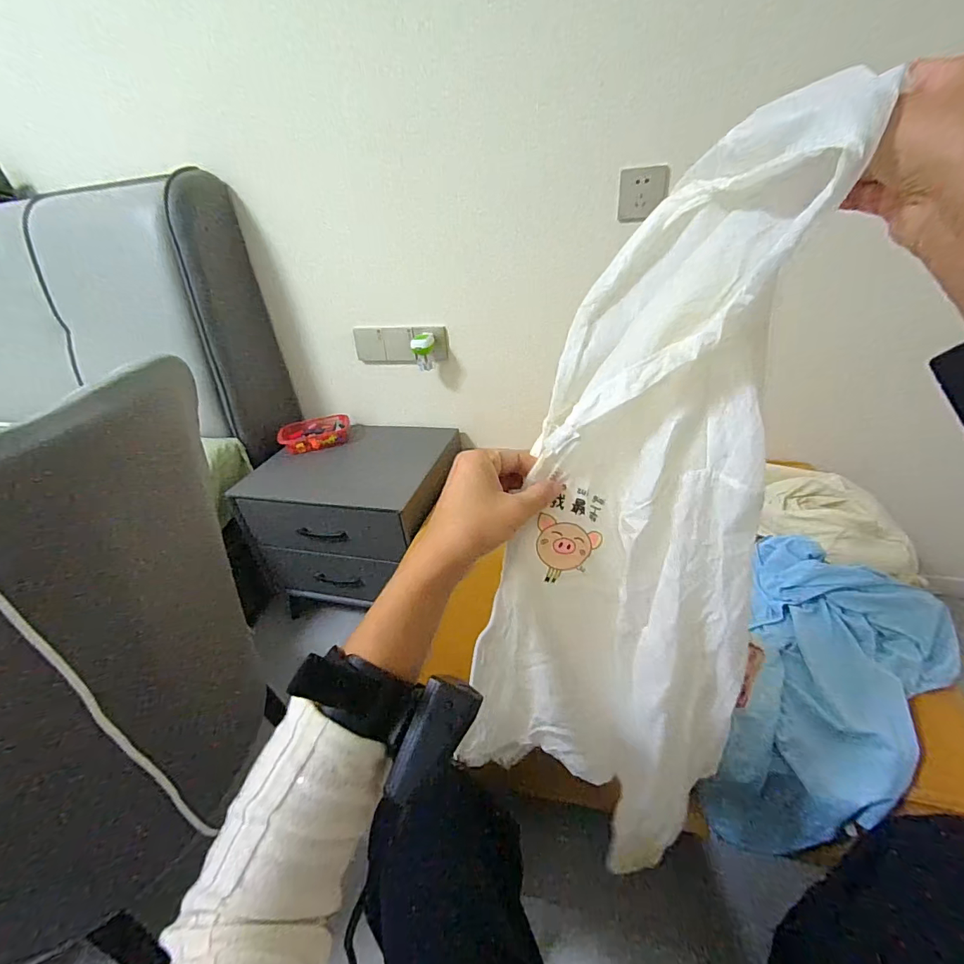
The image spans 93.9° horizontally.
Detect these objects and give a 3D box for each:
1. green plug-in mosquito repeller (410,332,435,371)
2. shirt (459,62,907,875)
[{"bbox_3d":[-0.141,-0.318,1.109,0.056,0.083,0.063,-8,32,-3],"label":"green plug-in mosquito repeller"},{"bbox_3d":[0.116,0.058,0.359,0.186,0.568,0.102,23,26,38],"label":"shirt"}]

